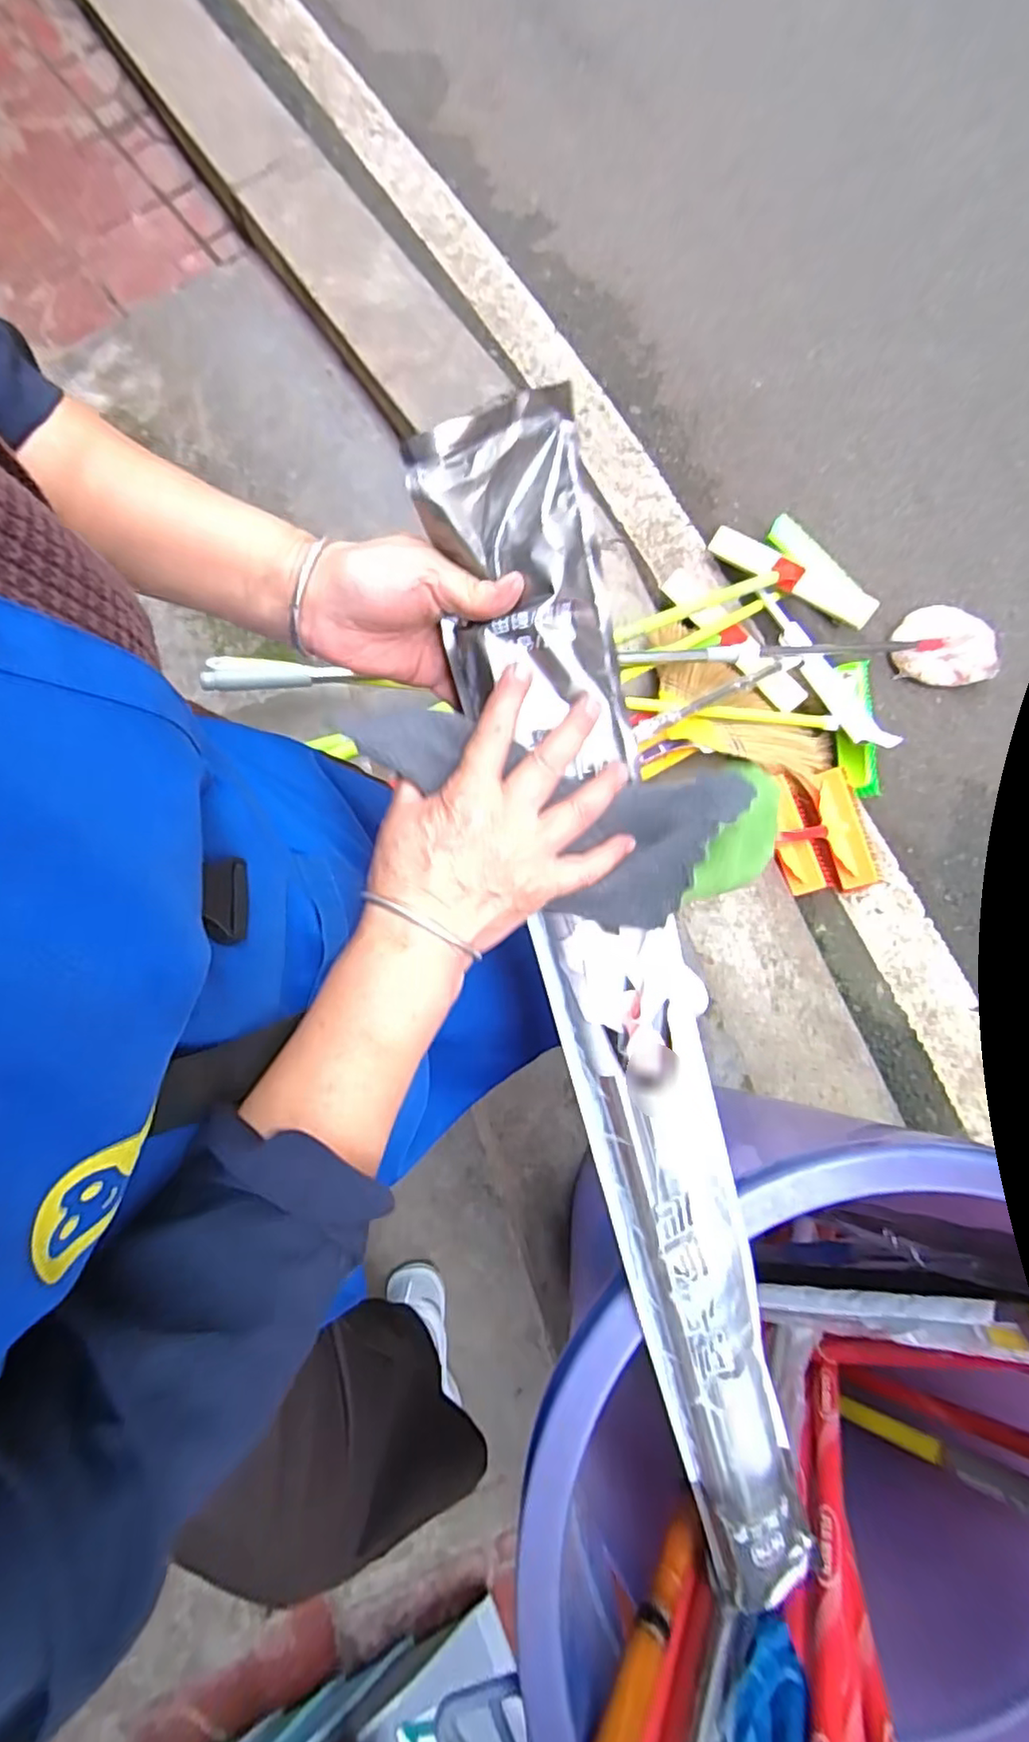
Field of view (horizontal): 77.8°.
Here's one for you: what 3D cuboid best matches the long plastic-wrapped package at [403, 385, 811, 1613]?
[{"bbox_3d":[0.087,0.157,0.395,0.087,0.038,0.788,-15,103,-2],"label":"long plastic-wrapped package"}]

